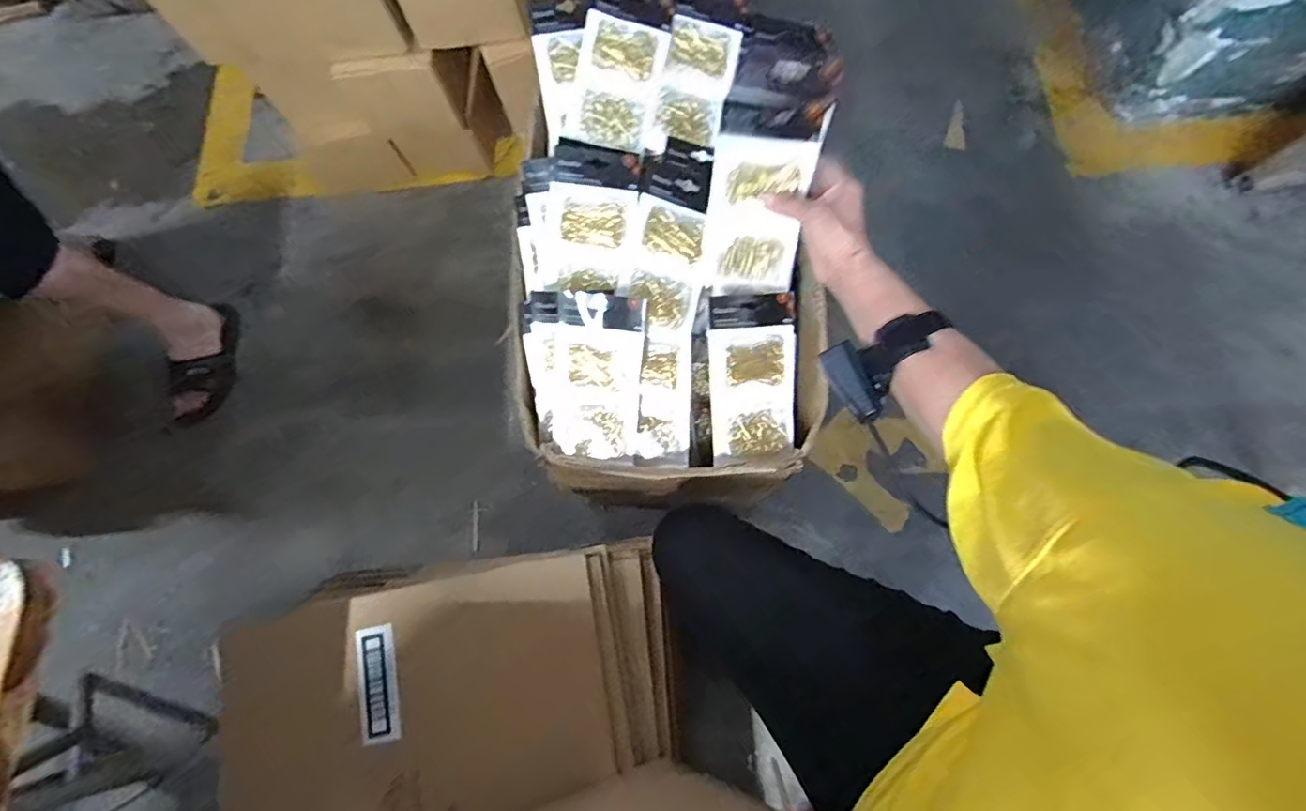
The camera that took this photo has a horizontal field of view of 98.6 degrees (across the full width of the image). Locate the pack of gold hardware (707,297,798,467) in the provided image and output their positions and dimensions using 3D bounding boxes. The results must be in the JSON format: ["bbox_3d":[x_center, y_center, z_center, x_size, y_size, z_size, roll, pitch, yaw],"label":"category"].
[{"bbox_3d":[0.115,-0.033,0.634,0.102,0.022,0.179,-4,99,-5],"label":"pack of gold hardware"}]

